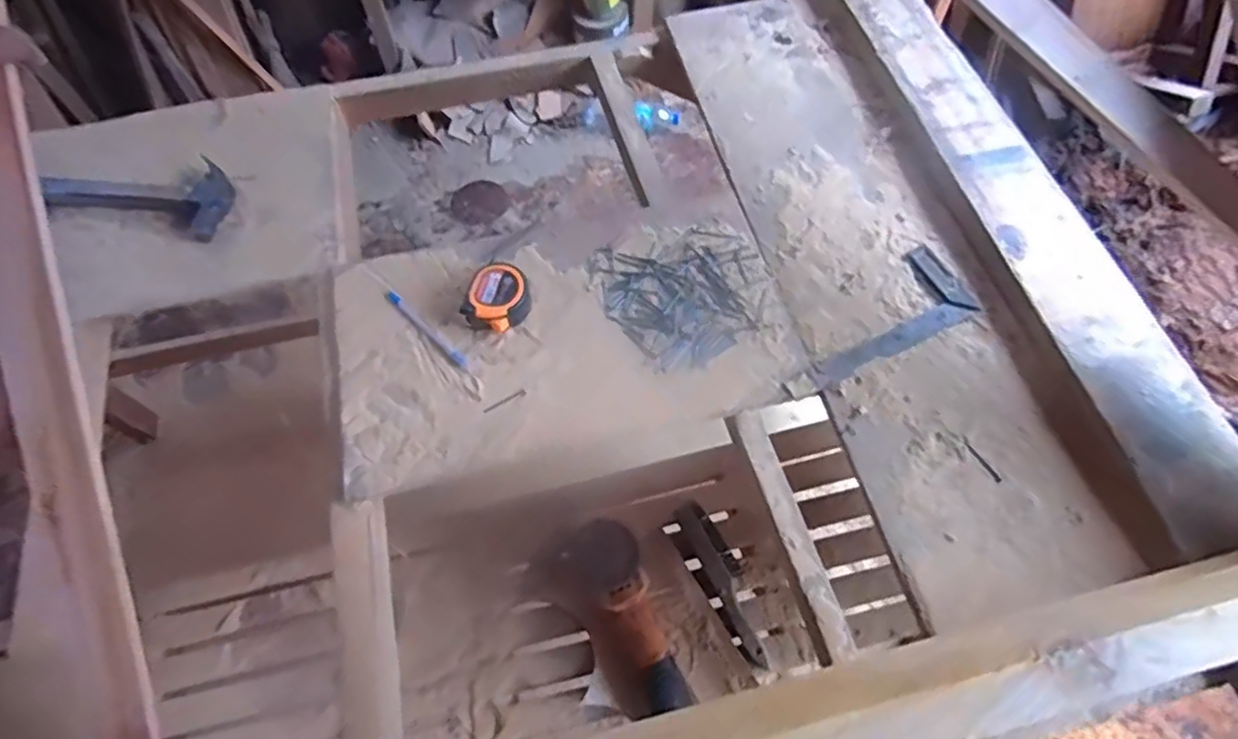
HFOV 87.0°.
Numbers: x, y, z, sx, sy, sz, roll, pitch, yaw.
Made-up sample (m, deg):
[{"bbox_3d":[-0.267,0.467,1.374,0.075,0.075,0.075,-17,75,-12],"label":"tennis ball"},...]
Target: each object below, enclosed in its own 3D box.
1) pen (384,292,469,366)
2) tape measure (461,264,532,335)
[{"bbox_3d":[-0.220,-0.047,0.743,0.133,0.008,0.011,39,69,19],"label":"pen"},{"bbox_3d":[-0.136,-0.081,0.744,0.065,0.042,0.083,20,64,11],"label":"tape measure"}]

